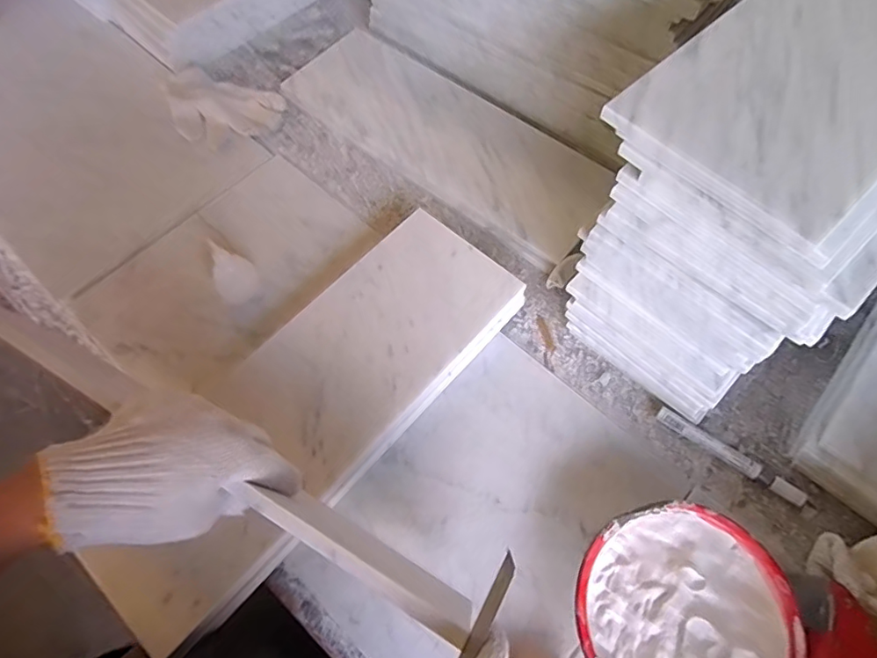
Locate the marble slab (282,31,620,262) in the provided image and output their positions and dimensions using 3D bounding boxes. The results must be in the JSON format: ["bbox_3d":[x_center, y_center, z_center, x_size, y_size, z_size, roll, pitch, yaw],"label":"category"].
[{"bbox_3d":[0.002,-0.247,0.679,0.431,0.024,0.147,37,76,15],"label":"marble slab"}]

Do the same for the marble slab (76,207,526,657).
[{"bbox_3d":[-0.115,0.065,0.511,0.153,0.036,0.440,40,72,15],"label":"marble slab"}]

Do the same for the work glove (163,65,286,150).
[{"bbox_3d":[-0.298,-0.293,0.725,0.154,0.025,0.115,16,65,11],"label":"work glove"}]

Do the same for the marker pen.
[{"bbox_3d":[0.279,0.121,0.509,0.151,0.017,0.018,34,70,13],"label":"marker pen"}]

